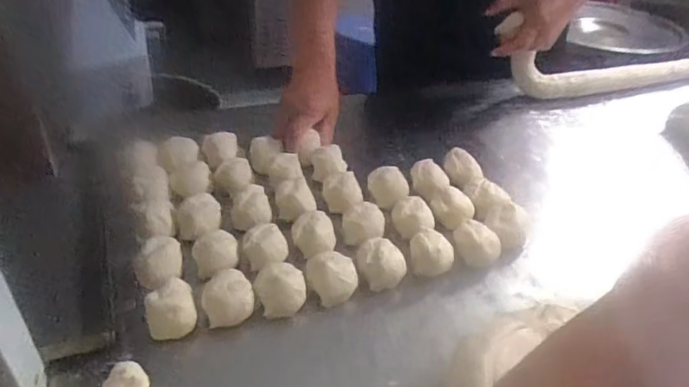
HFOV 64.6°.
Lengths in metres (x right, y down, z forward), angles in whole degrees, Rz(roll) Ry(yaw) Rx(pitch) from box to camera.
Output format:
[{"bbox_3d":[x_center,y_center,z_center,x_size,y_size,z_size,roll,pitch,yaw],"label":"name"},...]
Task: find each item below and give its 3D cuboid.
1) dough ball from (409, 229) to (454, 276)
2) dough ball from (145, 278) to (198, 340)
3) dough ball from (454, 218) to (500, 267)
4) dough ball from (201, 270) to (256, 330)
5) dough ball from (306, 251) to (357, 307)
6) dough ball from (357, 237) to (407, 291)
[{"bbox_3d":[0.095,0.063,0.589,0.048,0.038,0.044,13,36,12],"label":"dough ball"},{"bbox_3d":[-0.160,0.106,0.500,0.043,0.040,0.044,3,35,-2],"label":"dough ball"},{"bbox_3d":[0.145,0.058,0.605,0.049,0.034,0.042,13,36,12],"label":"dough ball"},{"bbox_3d":[-0.111,0.101,0.520,0.047,0.035,0.042,-5,36,-13],"label":"dough ball"},{"bbox_3d":[-0.013,0.088,0.552,0.051,0.044,0.044,-1,36,-8],"label":"dough ball"},{"bbox_3d":[0.039,0.074,0.571,0.051,0.044,0.050,5,35,1],"label":"dough ball"}]

